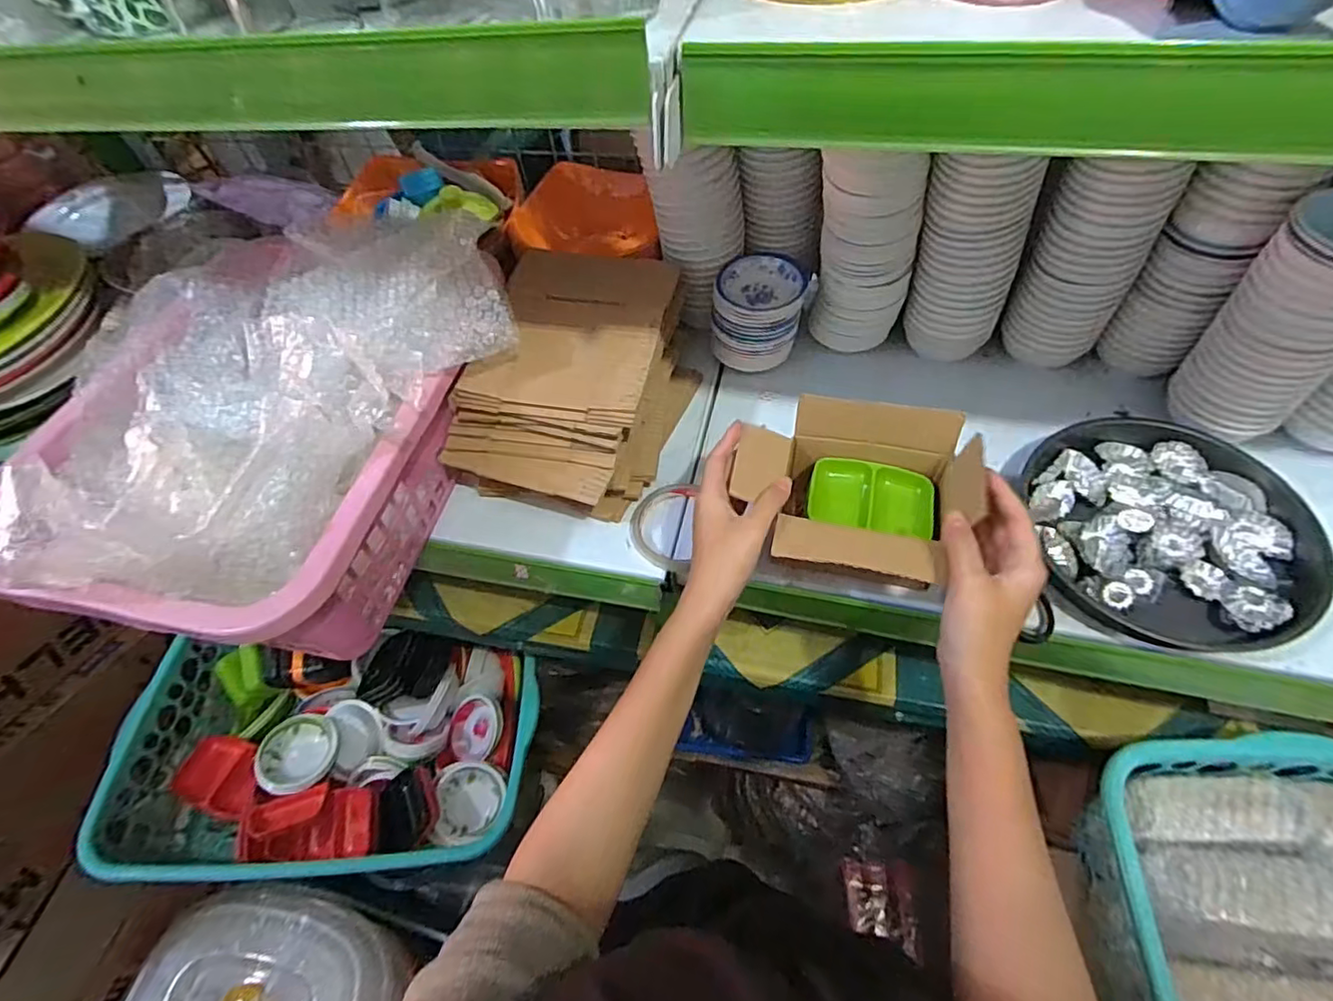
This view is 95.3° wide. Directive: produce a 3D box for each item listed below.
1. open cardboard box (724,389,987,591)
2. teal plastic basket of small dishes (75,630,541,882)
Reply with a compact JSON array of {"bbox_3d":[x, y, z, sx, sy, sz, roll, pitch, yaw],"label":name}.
[{"bbox_3d":[0.142,-0.001,0.483,0.170,0.083,0.146,11,58,12],"label":"open cardboard box"},{"bbox_3d":[-0.399,0.302,0.746,0.471,0.144,0.265,-4,56,2],"label":"teal plastic basket of small dishes"}]

